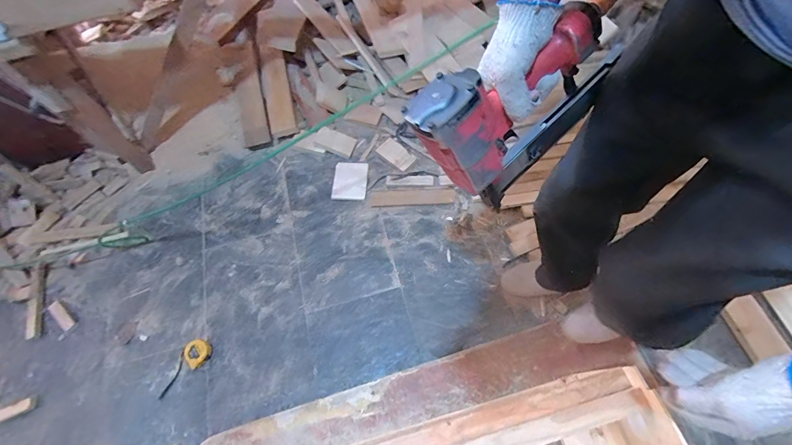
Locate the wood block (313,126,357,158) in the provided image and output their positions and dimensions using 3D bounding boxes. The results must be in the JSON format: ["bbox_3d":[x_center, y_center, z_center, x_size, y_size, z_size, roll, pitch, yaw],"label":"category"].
[{"bbox_3d":[-0.233,-0.311,1.347,0.150,0.018,0.084,22,83,-2],"label":"wood block"}]

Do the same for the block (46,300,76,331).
[{"bbox_3d":[-1.033,0.286,1.081,0.032,0.020,0.097,-39,88,-14],"label":"block"}]

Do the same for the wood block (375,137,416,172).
[{"bbox_3d":[-0.001,-0.255,1.296,0.140,0.024,0.082,41,73,19],"label":"wood block"}]

